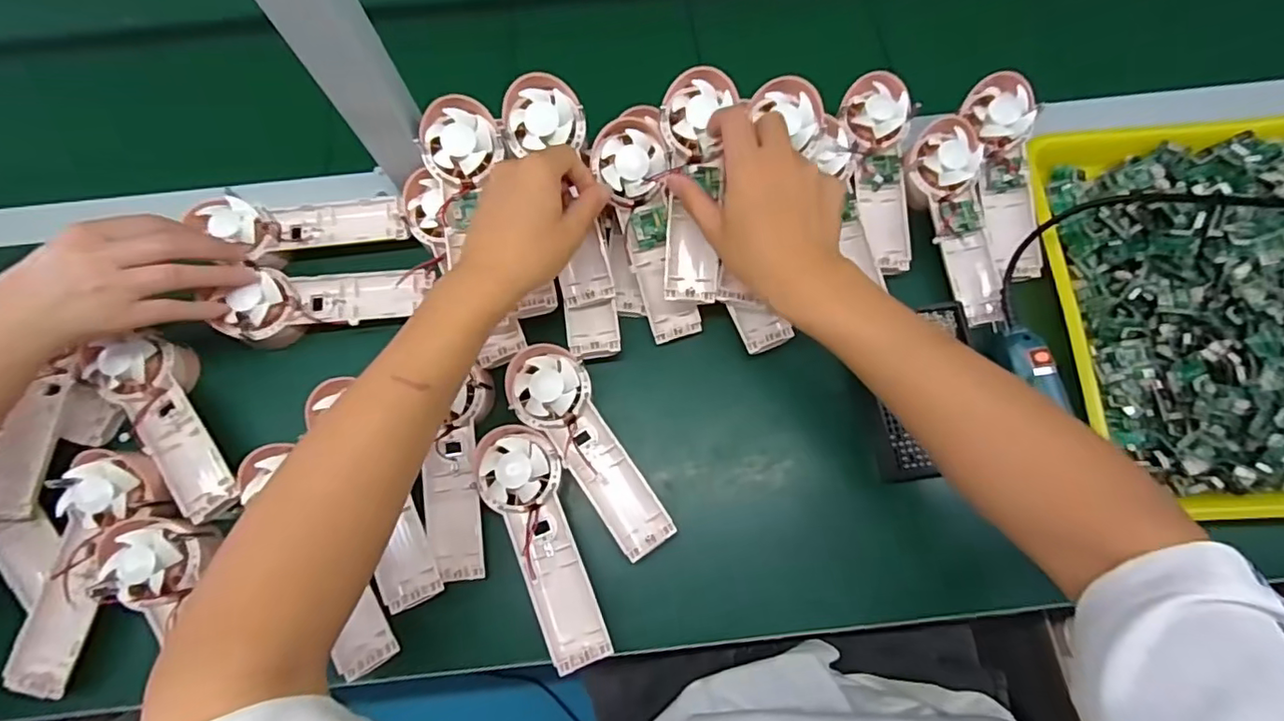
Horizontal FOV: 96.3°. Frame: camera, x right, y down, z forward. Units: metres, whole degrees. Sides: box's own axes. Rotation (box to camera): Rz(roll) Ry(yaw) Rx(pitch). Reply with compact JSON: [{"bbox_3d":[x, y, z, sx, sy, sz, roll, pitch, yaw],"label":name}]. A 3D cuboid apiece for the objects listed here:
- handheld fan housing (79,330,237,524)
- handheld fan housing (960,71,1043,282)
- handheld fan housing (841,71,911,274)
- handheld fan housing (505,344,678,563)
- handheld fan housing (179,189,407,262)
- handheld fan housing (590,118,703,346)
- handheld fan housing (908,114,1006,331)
[{"bbox_3d":[-0.374,0.047,0.459,0.062,0.040,0.172,-39,77,-9],"label":"handheld fan housing"},{"bbox_3d":[0.320,-0.160,0.506,0.050,0.027,0.176,-5,88,0],"label":"handheld fan housing"},{"bbox_3d":[0.213,-0.164,0.504,0.057,0.039,0.177,-3,74,0],"label":"handheld fan housing"},{"bbox_3d":[-0.038,0.064,0.441,0.058,0.027,0.176,-38,76,-9],"label":"handheld fan housing"},{"bbox_3d":[-0.291,-0.121,0.498,0.169,0.034,0.050,-6,74,-1],"label":"handheld fan housing"},{"bbox_3d":[0.006,-0.103,0.468,0.053,0.027,0.176,-15,106,-3],"label":"handheld fan housing"},{"bbox_3d":[0.278,-0.120,0.494,0.059,0.032,0.175,-13,90,-3],"label":"handheld fan housing"}]

